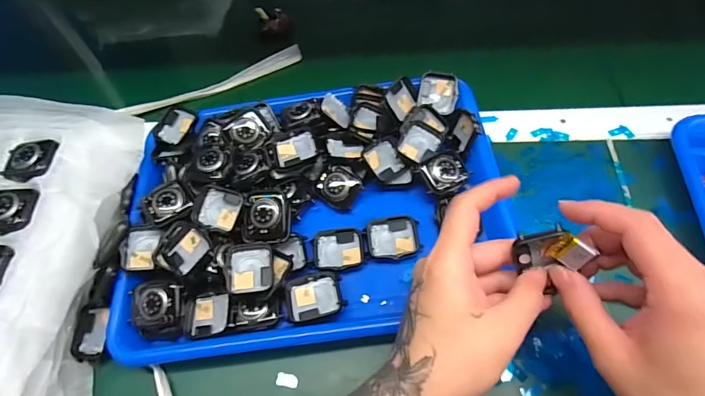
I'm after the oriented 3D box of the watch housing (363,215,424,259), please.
[{"bbox_3d":[0.034,0.036,0.362,0.047,0.011,0.038,-7,58,3],"label":"watch housing"}]

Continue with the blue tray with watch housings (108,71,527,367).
[{"bbox_3d":[-0.036,0.003,0.373,0.336,0.045,0.238,-10,58,1],"label":"blue tray with watch housings"}]

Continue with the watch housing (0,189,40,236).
[{"bbox_3d":[-0.279,0.010,0.335,0.046,0.007,0.039,-3,58,5],"label":"watch housing"}]

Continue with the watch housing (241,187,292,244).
[{"bbox_3d":[-0.073,0.016,0.358,0.040,0.013,0.044,-2,85,1],"label":"watch housing"}]

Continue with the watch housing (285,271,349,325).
[{"bbox_3d":[-0.030,0.081,0.336,0.045,0.011,0.036,-12,58,-1],"label":"watch housing"}]

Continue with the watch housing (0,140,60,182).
[{"bbox_3d":[-0.277,-0.033,0.357,0.044,0.011,0.038,3,59,9],"label":"watch housing"}]

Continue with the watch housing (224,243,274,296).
[{"bbox_3d":[-0.085,0.058,0.345,0.038,0.015,0.042,-11,58,0],"label":"watch housing"}]

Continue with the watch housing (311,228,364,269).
[{"bbox_3d":[-0.013,0.045,0.363,0.042,0.007,0.036,-11,58,1],"label":"watch housing"}]

